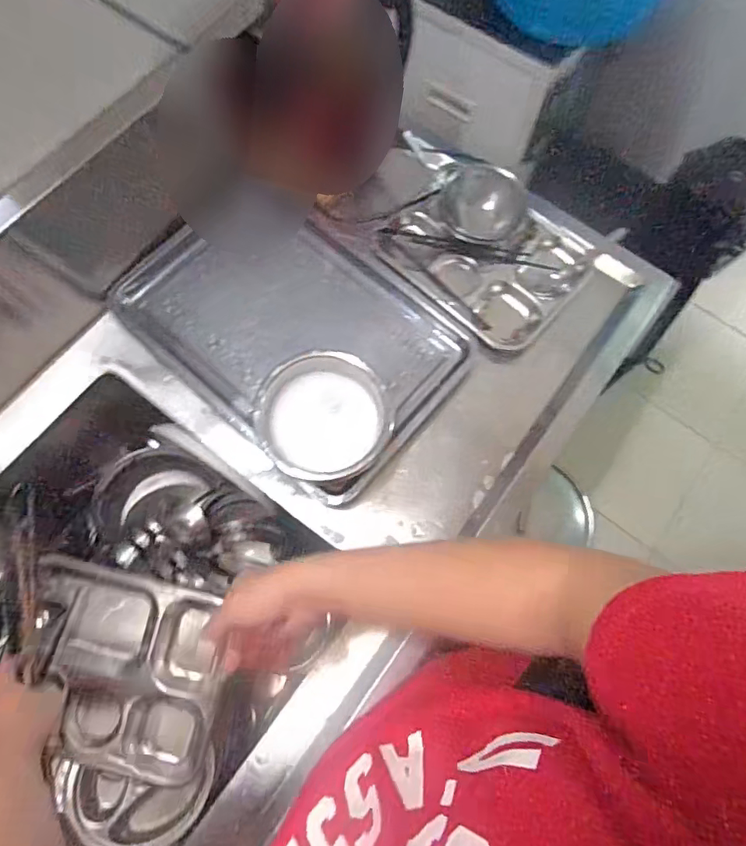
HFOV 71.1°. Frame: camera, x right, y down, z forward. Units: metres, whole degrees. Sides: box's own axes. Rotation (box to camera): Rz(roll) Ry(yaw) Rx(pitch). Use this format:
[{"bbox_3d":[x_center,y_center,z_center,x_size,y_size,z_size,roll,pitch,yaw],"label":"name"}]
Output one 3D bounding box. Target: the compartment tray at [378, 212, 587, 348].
[{"bbox_3d":[0.174,-0.264,0.814,0.286,0.039,0.231,38,75,10],"label":"compartment tray"}]

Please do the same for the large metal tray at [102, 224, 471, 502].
[{"bbox_3d":[-0.114,-0.142,0.772,0.462,0.044,0.324,42,75,11],"label":"large metal tray"}]

